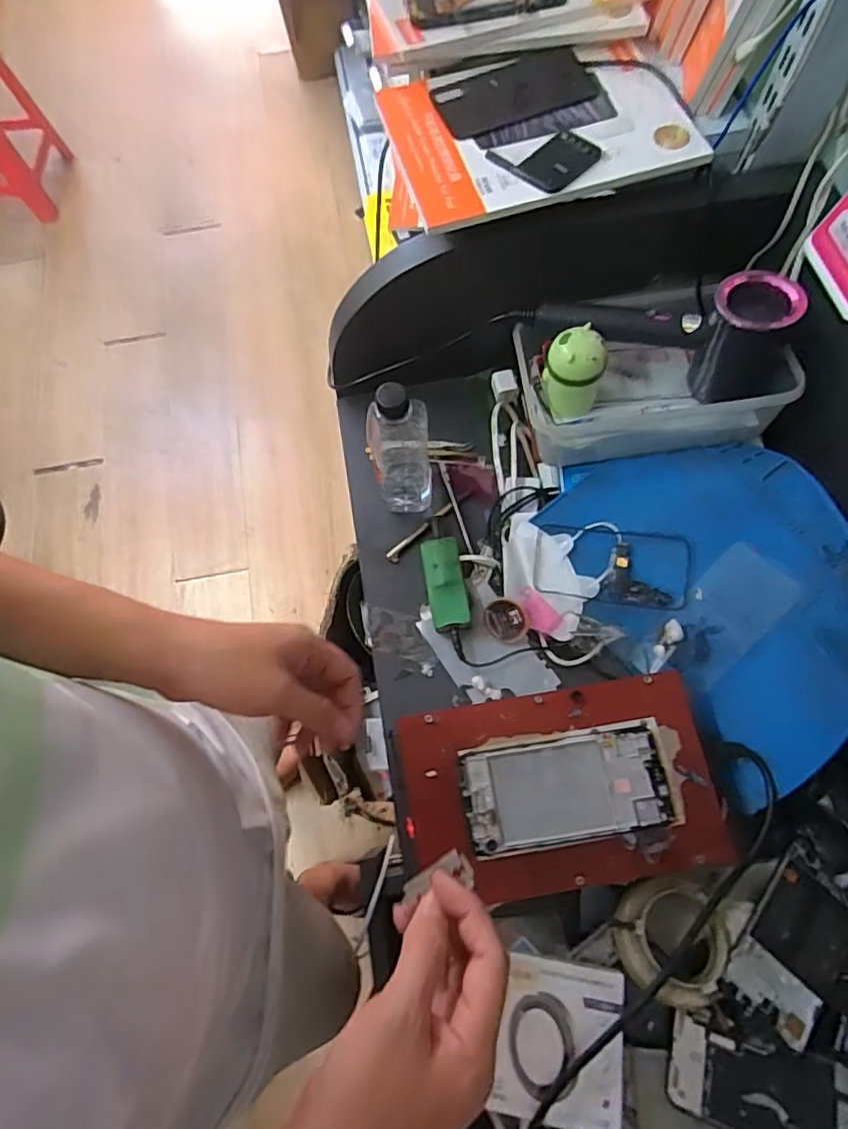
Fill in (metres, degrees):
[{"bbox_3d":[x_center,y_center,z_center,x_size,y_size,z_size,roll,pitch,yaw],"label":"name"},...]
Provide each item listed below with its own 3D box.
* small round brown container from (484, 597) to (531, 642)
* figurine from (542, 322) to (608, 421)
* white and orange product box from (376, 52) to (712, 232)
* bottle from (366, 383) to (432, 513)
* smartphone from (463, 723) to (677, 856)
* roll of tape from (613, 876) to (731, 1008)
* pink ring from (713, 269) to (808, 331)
[{"bbox_3d":[0.086,0.058,0.623,0.043,0.022,0.041,-1,70,2],"label":"small round brown container"},{"bbox_3d":[0.146,-0.186,0.589,0.054,0.087,0.046,19,72,9],"label":"figurine"},{"bbox_3d":[0.108,-0.415,0.569,0.264,0.024,0.199,-13,70,-3],"label":"white and orange product box"},{"bbox_3d":[-0.025,-0.122,0.619,0.059,0.183,0.063,-5,70,1],"label":"bottle"},{"bbox_3d":[0.109,0.174,0.462,0.153,0.006,0.073,-9,70,-1],"label":"smartphone"},{"bbox_3d":[0.205,0.309,0.496,0.085,0.026,0.086,-1,70,2],"label":"roll of tape"},{"bbox_3d":[0.298,-0.233,0.532,0.068,0.014,0.065,-9,68,16],"label":"pink ring"}]

